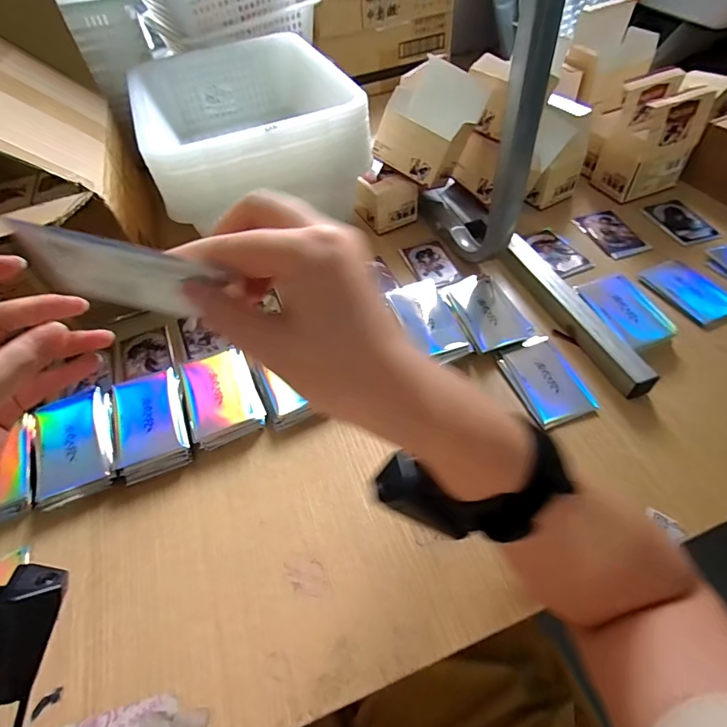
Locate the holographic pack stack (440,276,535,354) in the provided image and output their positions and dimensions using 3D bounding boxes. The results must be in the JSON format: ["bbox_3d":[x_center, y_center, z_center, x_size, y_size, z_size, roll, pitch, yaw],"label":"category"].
[{"bbox_3d":[0.137,-0.063,0.490,0.072,0.021,0.109,-18,54,-8],"label":"holographic pack stack"}]

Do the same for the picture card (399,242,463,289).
[{"bbox_3d":[0.090,-0.131,0.564,0.054,0.004,0.084,-17,54,-8],"label":"picture card"}]

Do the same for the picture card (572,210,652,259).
[{"bbox_3d":[0.333,-0.175,0.576,0.058,0.005,0.098,-14,53,-5],"label":"picture card"}]

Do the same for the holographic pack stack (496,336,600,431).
[{"bbox_3d":[0.185,0.017,0.438,0.064,0.004,0.099,-17,54,-7],"label":"holographic pack stack"}]

